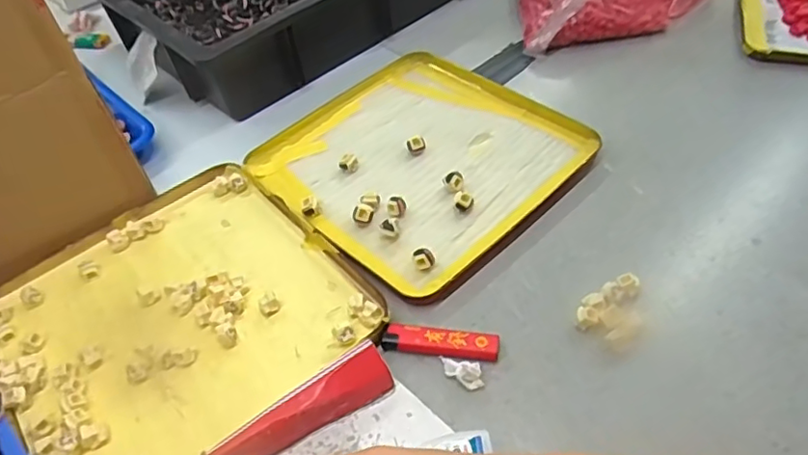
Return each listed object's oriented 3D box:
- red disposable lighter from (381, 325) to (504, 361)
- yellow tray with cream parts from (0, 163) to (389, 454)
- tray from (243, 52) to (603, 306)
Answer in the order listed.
[{"bbox_3d":[0.026,0.079,0.414,0.079,0.008,0.021,2,47,10],"label":"red disposable lighter"},{"bbox_3d":[-0.173,0.063,0.451,0.236,0.018,0.231,-35,55,-24],"label":"yellow tray with cream parts"},{"bbox_3d":[0.012,-0.065,0.543,0.240,0.018,0.245,-39,53,-25],"label":"tray"}]

